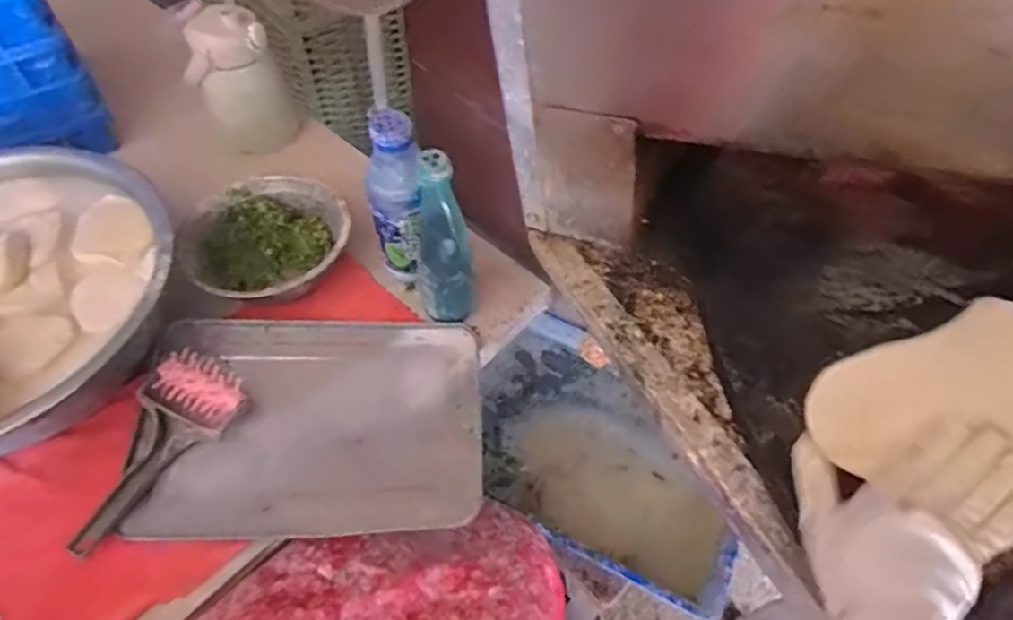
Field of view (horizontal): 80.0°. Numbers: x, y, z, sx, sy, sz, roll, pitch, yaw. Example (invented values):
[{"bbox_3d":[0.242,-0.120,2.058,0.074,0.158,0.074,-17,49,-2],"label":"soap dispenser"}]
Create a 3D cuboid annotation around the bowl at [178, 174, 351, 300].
[{"bbox_3d":[-0.281,-0.071,0.721,0.164,0.079,0.175,1,54,-2],"label":"bowl"}]

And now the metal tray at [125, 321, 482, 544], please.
[{"bbox_3d":[-0.190,0.112,0.620,0.324,0.027,0.231,0,54,-3],"label":"metal tray"}]

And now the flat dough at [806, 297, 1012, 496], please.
[{"bbox_3d":[0.338,0.075,0.440,0.213,0.011,0.140,-22,58,-5],"label":"flat dough"}]

